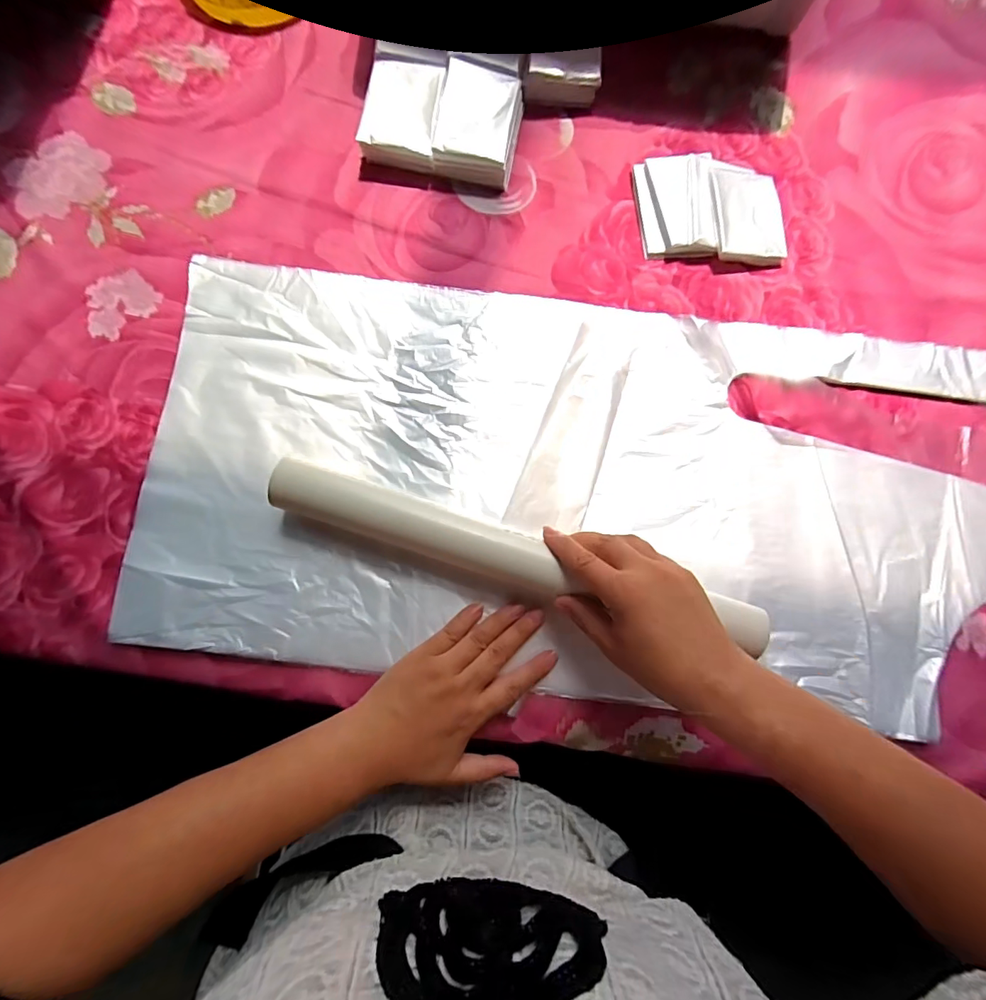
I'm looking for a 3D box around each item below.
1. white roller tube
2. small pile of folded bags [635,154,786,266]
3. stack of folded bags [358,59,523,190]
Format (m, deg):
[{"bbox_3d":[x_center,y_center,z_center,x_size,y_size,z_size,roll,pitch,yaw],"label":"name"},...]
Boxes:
[{"bbox_3d":[0.010,0.044,0.338,0.357,0.037,0.045,18,82,2],"label":"white roller tube"},{"bbox_3d":[0.188,-0.252,0.408,0.125,0.019,0.095,2,82,0],"label":"small pile of folded bags"},{"bbox_3d":[-0.043,-0.331,0.411,0.129,0.026,0.086,12,82,1],"label":"stack of folded bags"}]

